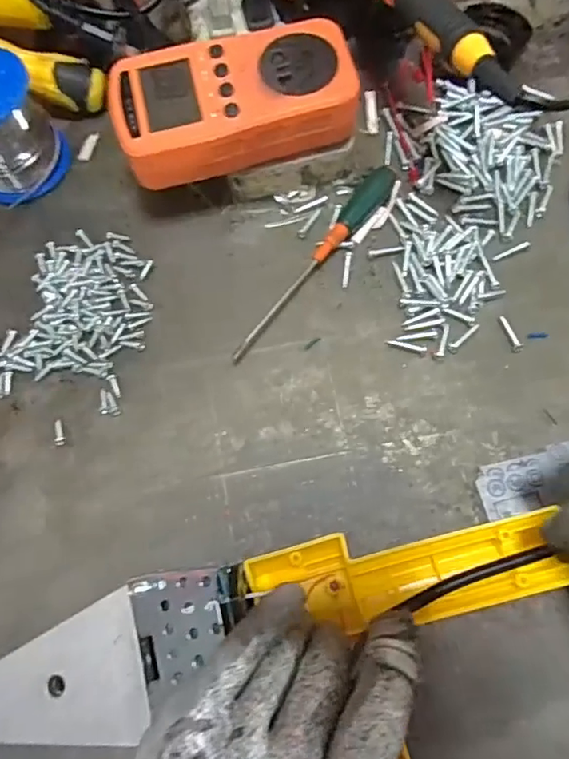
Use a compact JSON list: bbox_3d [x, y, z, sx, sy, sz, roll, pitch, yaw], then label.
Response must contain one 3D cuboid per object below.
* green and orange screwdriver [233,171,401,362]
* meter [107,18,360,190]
[{"bbox_3d":[0.018,-0.069,0.326,0.015,0.015,0.147,37,77,13],"label":"green and orange screwdriver"},{"bbox_3d":[-0.028,-0.153,0.308,0.125,0.031,0.064,-17,72,-4],"label":"meter"}]

